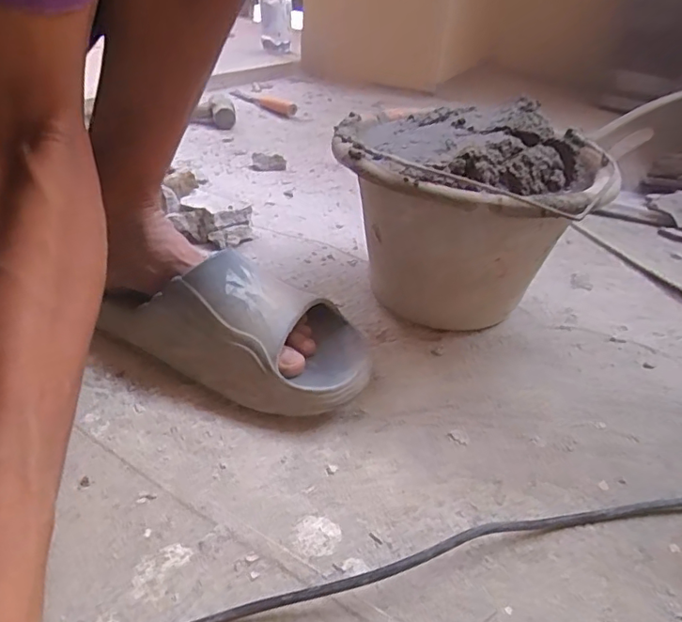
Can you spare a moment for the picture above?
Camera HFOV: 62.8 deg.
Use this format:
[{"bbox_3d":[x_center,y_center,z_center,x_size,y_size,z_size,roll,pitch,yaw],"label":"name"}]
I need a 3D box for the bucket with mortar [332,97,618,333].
[{"bbox_3d":[0.110,-0.079,0.534,0.235,0.184,0.201,7,35,2],"label":"bucket with mortar"}]

